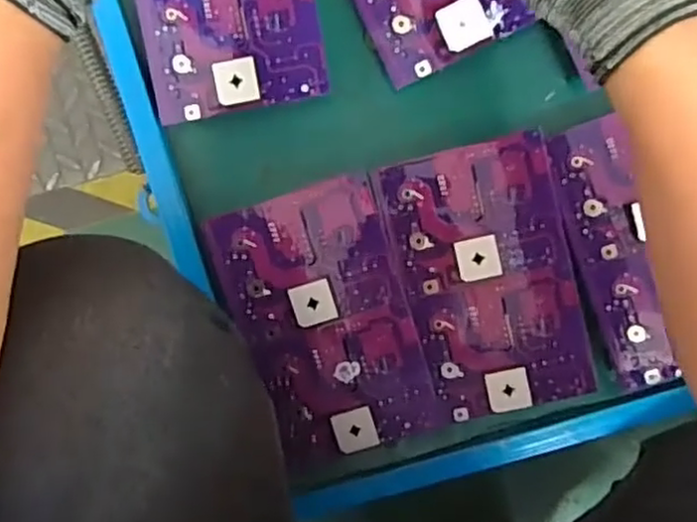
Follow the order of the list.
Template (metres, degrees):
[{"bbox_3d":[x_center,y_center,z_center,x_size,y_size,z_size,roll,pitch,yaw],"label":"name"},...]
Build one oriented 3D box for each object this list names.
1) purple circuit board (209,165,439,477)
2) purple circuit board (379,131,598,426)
[{"bbox_3d":[-0.018,0.048,0.501,0.123,0.012,0.197,-16,94,2],"label":"purple circuit board"},{"bbox_3d":[0.103,0.016,0.497,0.117,0.010,0.193,-14,94,2],"label":"purple circuit board"}]

